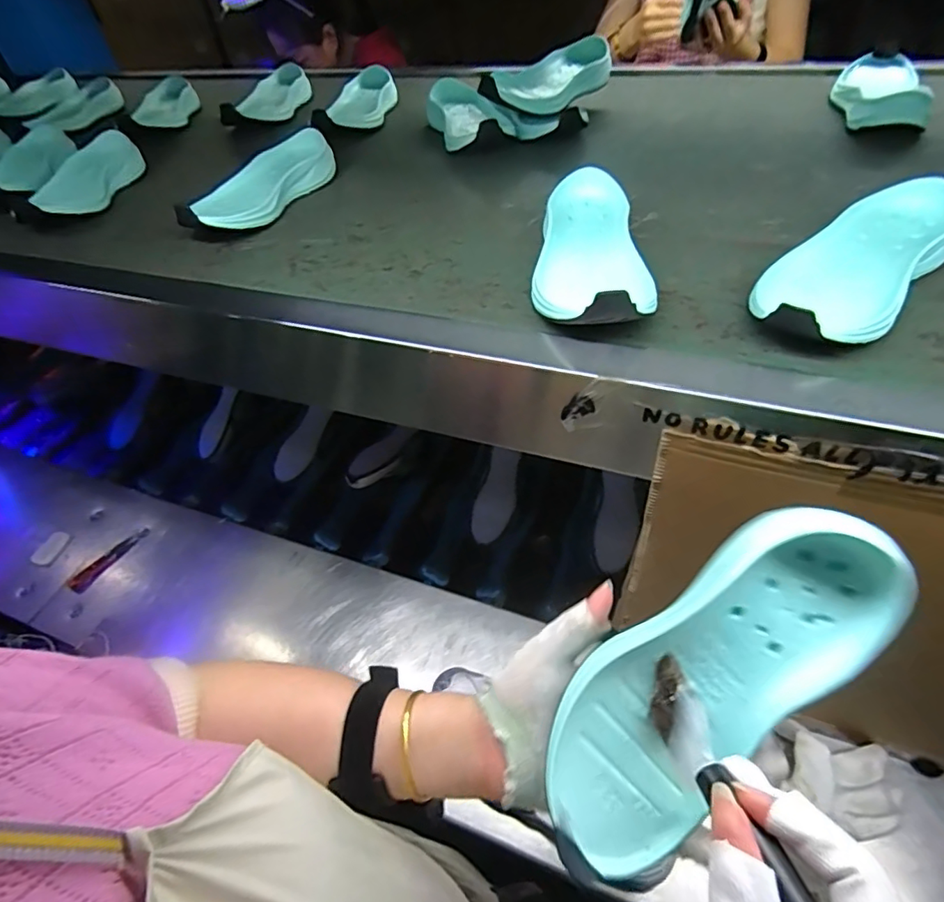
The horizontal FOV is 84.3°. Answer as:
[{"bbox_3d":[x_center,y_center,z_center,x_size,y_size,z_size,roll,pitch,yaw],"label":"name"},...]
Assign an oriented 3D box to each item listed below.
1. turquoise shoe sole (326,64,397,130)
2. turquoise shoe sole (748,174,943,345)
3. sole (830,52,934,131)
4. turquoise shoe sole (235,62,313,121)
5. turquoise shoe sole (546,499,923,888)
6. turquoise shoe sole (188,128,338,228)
[{"bbox_3d":[-0.166,-0.536,0.798,0.077,0.053,0.154,7,49,5],"label":"turquoise shoe sole"},{"bbox_3d":[0.285,-0.139,0.383,0.206,0.054,0.087,-33,57,-27],"label":"turquoise shoe sole"},{"bbox_3d":[0.487,-0.428,0.627,0.086,0.043,0.193,19,51,14],"label":"sole"},{"bbox_3d":[-0.330,-0.590,0.866,0.081,0.049,0.154,7,49,4],"label":"turquoise shoe sole"},{"bbox_3d":[0.120,0.119,0.269,0.213,0.032,0.085,-49,59,6],"label":"turquoise shoe sole"},{"bbox_3d":[-0.238,-0.308,0.595,0.082,0.041,0.206,22,52,17],"label":"turquoise shoe sole"}]

